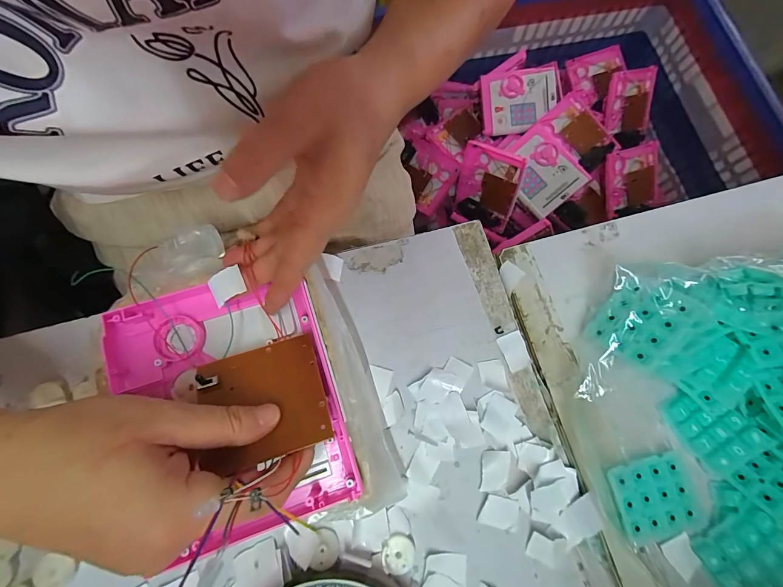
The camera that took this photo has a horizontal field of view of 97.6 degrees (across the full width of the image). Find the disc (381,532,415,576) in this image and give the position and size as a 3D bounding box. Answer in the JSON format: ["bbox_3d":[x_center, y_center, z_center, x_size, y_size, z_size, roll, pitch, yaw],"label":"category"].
[{"bbox_3d":[0.005,0.181,0.239,0.022,0.008,0.024,0,74,-1],"label":"disc"}]

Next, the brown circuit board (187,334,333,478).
[{"bbox_3d":[-0.078,0.065,0.209,0.070,0.008,0.072,-15,52,-17],"label":"brown circuit board"}]

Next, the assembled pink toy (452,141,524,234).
[{"bbox_3d":[0.201,-0.223,0.729,0.134,0.153,0.027,34,44,28],"label":"assembled pink toy"}]

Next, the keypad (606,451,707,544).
[{"bbox_3d":[0.187,0.146,0.244,0.059,0.009,0.050,-11,75,-4],"label":"keypad"}]

